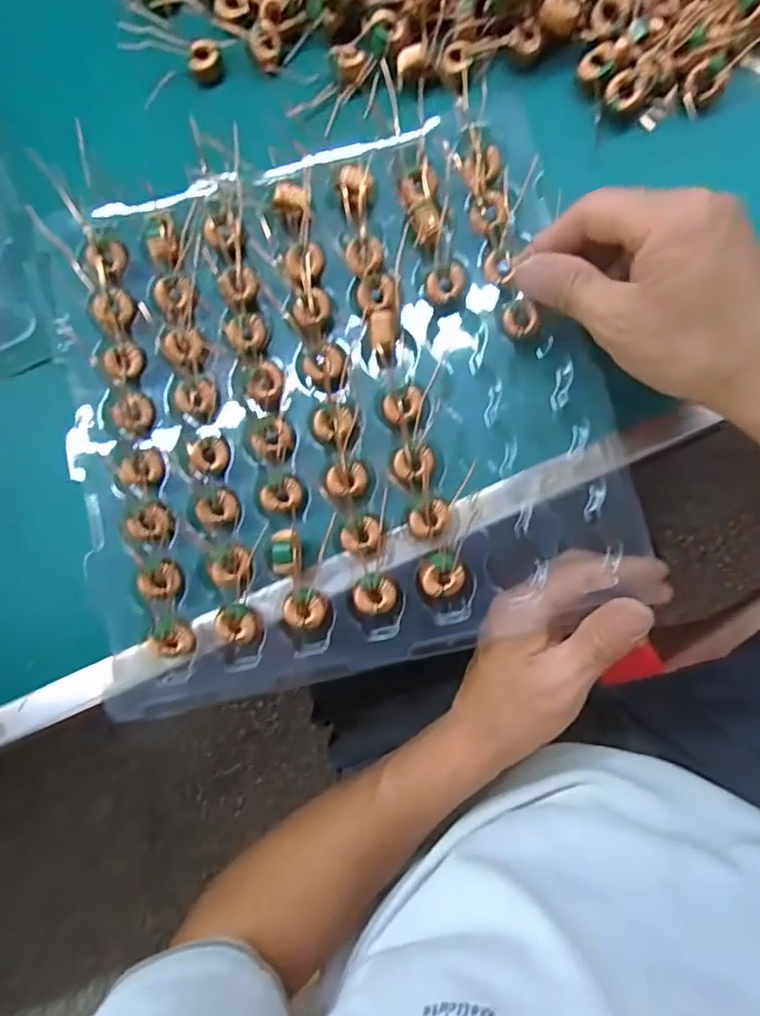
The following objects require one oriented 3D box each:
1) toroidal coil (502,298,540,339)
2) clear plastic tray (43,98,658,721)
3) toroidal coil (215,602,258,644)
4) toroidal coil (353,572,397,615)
[{"bbox_3d":[0.076,-0.101,0.290,0.018,0.010,0.016,9,86,4],"label":"toroidal coil"},{"bbox_3d":[-0.028,-0.057,0.297,0.282,0.021,0.280,-14,84,2],"label":"clear plastic tray"},{"bbox_3d":[-0.075,0.060,0.285,0.022,0.007,0.019,25,87,5],"label":"toroidal coil"},{"bbox_3d":[-0.002,0.045,0.284,0.021,0.011,0.021,0,85,3],"label":"toroidal coil"}]

